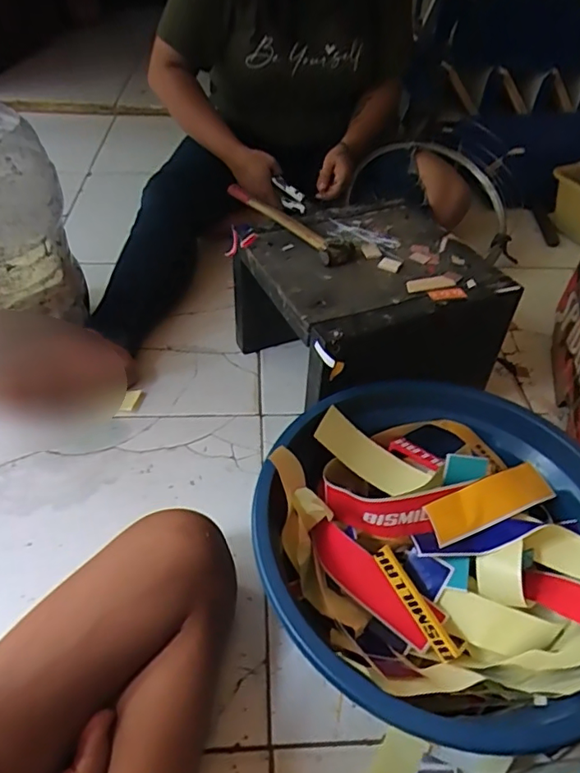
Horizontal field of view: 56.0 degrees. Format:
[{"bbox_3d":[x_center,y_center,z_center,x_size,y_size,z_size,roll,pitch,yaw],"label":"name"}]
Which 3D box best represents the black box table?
[{"bbox_3d":[0.099,-0.097,0.745,0.274,0.175,0.289,-18,49,-21],"label":"black box table"}]

